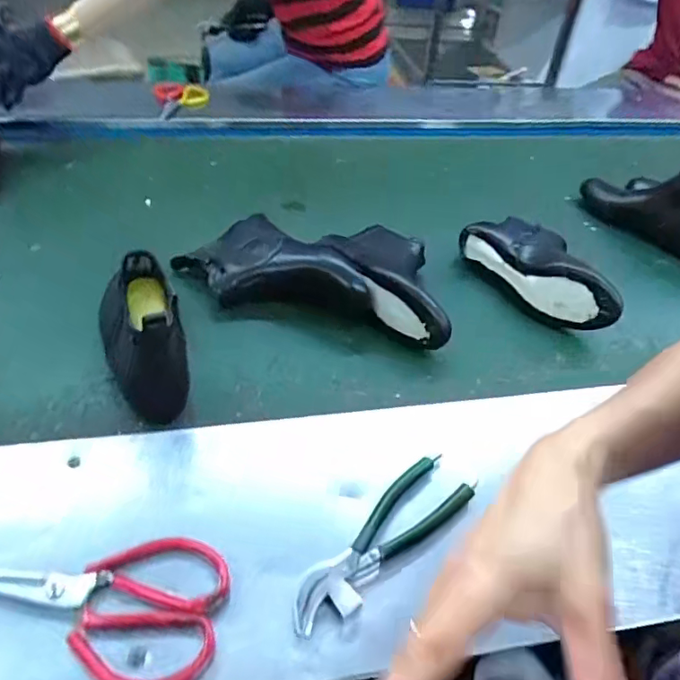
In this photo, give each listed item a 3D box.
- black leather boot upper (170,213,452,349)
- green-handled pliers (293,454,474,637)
[{"bbox_3d":[-0.034,-0.102,0.709,0.360,0.075,0.190,13,43,6],"label":"black leather boot upper"},{"bbox_3d":[0.035,0.164,0.429,0.051,0.020,0.179,37,51,28],"label":"green-handled pliers"}]

